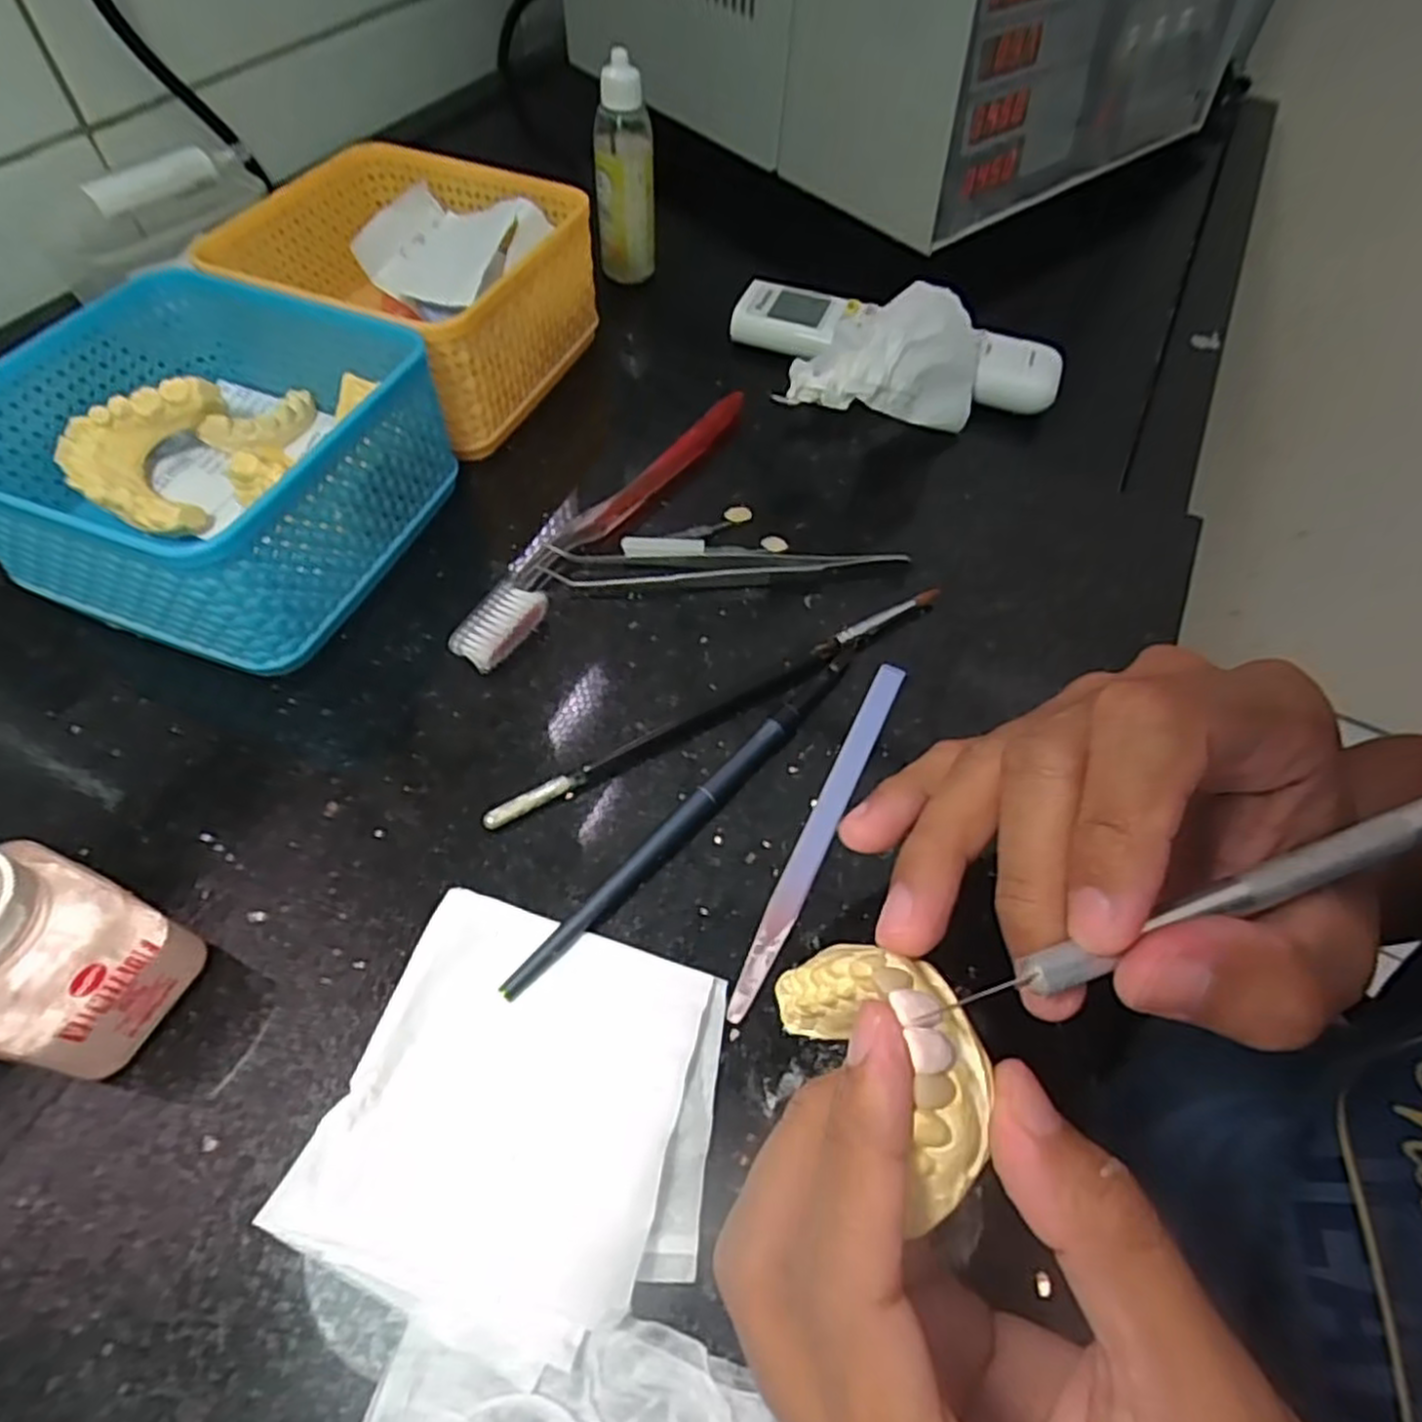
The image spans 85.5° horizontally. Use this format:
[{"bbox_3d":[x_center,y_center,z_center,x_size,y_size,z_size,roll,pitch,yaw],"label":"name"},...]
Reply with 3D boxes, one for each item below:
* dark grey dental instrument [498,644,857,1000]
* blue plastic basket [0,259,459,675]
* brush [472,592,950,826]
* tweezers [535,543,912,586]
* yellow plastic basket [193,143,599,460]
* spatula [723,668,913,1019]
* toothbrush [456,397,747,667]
[{"bbox_3d":[-0.002,0.029,0.251,0.009,0.008,0.163,38,63,20],"label":"dark grey dental instrument"},{"bbox_3d":[-0.187,-0.094,0.291,0.133,0.065,0.129,18,58,9],"label":"blue plastic basket"},{"bbox_3d":[0.009,-0.005,0.275,0.188,0.006,0.007,-28,62,-19],"label":"brush"},{"bbox_3d":[0.006,-0.060,0.309,0.141,0.009,0.017,-2,57,-4],"label":"tweezers"},{"bbox_3d":[-0.136,-0.194,0.359,0.129,0.066,0.128,19,58,10],"label":"yellow plastic basket"},{"bbox_3d":[0.037,0.035,0.251,0.010,0.004,0.137,24,59,13],"label":"spatula"},{"bbox_3d":[-0.040,-0.083,0.320,0.019,0.015,0.182,28,60,15],"label":"toothbrush"}]

